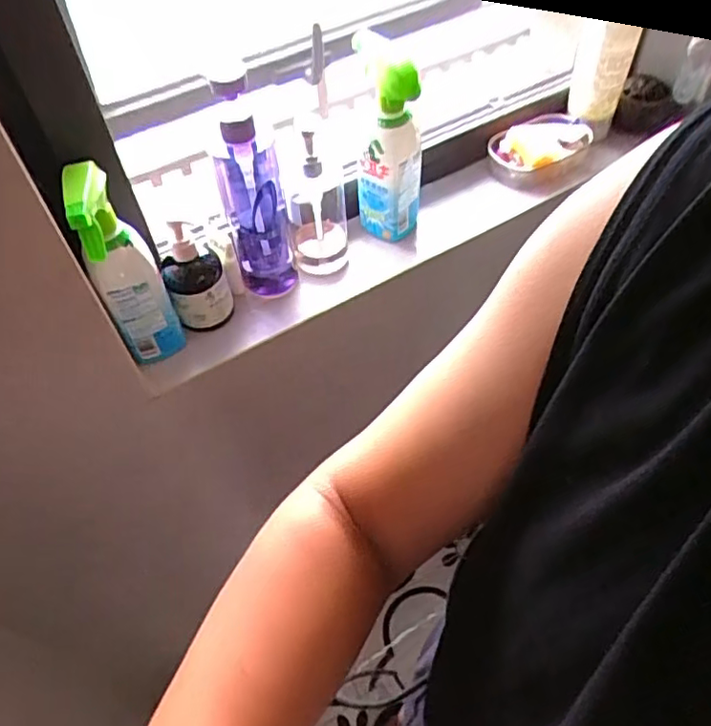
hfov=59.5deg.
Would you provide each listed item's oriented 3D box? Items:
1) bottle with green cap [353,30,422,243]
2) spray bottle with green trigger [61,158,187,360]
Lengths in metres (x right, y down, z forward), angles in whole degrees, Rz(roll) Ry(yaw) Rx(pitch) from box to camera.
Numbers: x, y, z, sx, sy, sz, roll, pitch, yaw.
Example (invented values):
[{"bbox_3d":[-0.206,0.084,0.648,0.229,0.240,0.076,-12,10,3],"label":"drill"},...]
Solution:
[{"bbox_3d":[0.038,-0.246,0.729,0.075,0.224,0.056,8,54,9],"label":"bottle with green cap"},{"bbox_3d":[-0.231,-0.088,0.630,0.059,0.223,0.082,-26,55,-16],"label":"spray bottle with green trigger"}]

